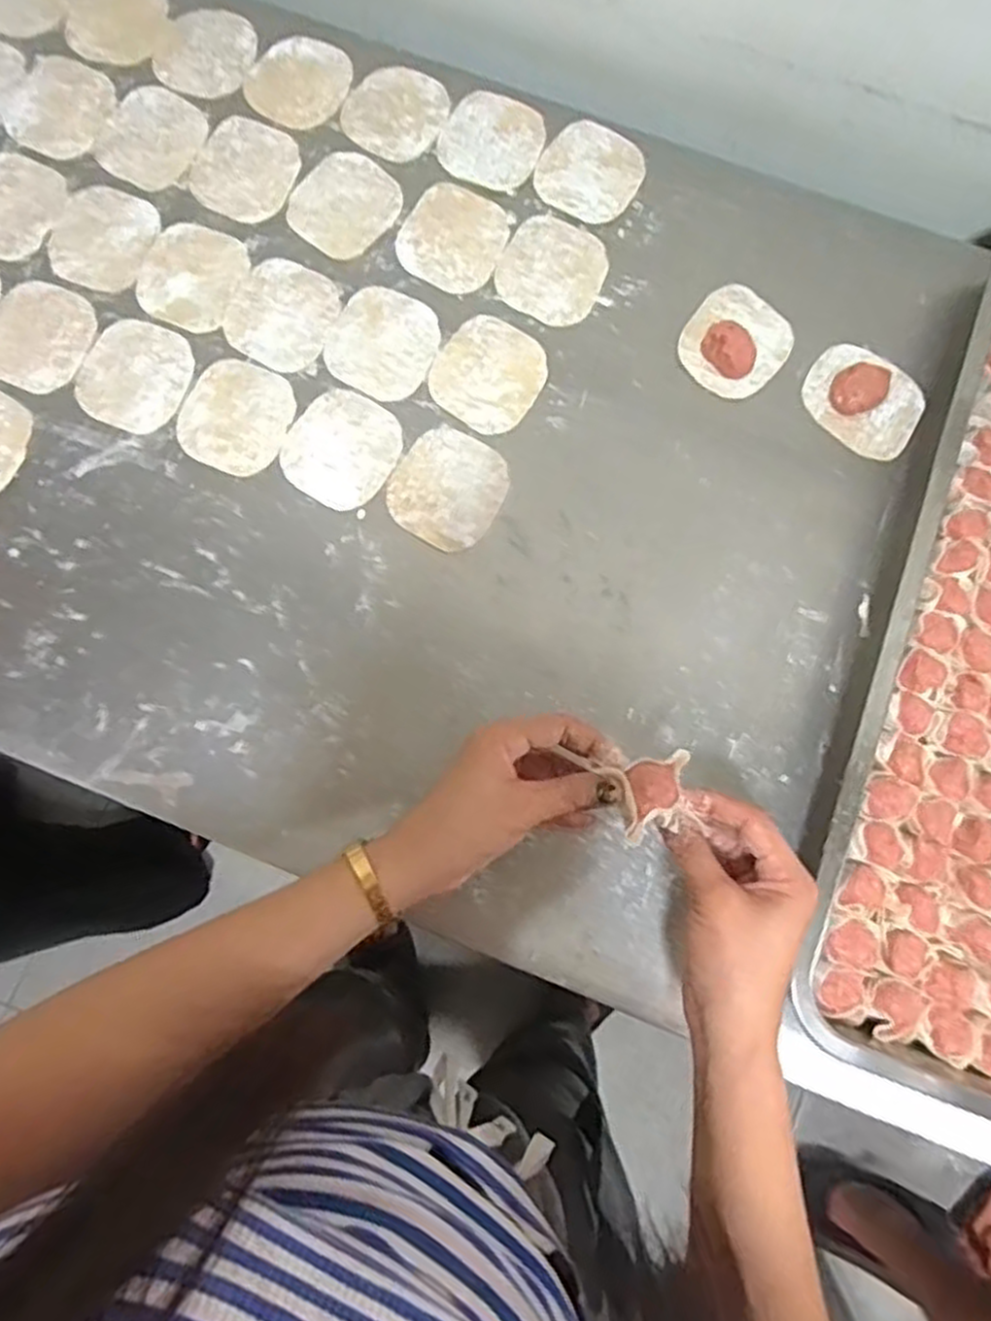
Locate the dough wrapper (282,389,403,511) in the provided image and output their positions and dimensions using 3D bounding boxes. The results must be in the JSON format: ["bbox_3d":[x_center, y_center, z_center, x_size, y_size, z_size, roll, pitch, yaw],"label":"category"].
[{"bbox_3d":[-0.108,-0.150,0.549,0.076,0.004,0.082,28,80,4],"label":"dough wrapper"}]

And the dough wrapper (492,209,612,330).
[{"bbox_3d":[0.043,-0.292,0.581,0.076,0.004,0.085,22,80,3],"label":"dough wrapper"}]

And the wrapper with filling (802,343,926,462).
[{"bbox_3d":[0.266,-0.188,0.560,0.082,0.014,0.068,29,80,4],"label":"wrapper with filling"}]

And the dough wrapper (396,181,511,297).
[{"bbox_3d":[-0.031,-0.319,0.588,0.075,0.004,0.086,26,80,3],"label":"dough wrapper"}]

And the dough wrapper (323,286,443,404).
[{"bbox_3d":[-0.081,-0.232,0.569,0.076,0.004,0.082,24,80,3],"label":"dough wrapper"}]

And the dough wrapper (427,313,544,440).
[{"bbox_3d":[-0.004,-0.208,0.562,0.075,0.004,0.084,33,81,4],"label":"dough wrapper"}]

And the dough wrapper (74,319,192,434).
[{"bbox_3d":[-0.259,-0.206,0.561,0.076,0.004,0.083,0,80,-1],"label":"dough wrapper"}]

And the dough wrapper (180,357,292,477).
[{"bbox_3d":[-0.184,-0.174,0.555,0.075,0.004,0.081,19,80,2],"label":"dough wrapper"}]

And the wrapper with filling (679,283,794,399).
[{"bbox_3d":[0.175,-0.235,0.563,0.073,0.023,0.081,40,81,6],"label":"wrapper with filling"}]

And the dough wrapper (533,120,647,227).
[{"bbox_3d":[0.073,-0.376,0.600,0.075,0.004,0.082,31,81,4],"label":"dough wrapper"}]

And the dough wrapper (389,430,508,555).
[{"bbox_3d":[-0.032,-0.120,0.541,0.074,0.004,0.080,31,81,4],"label":"dough wrapper"}]

